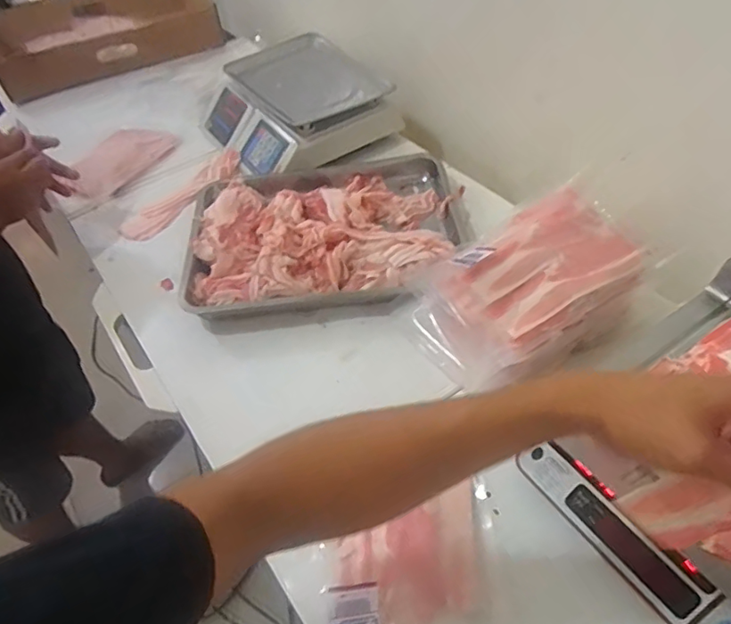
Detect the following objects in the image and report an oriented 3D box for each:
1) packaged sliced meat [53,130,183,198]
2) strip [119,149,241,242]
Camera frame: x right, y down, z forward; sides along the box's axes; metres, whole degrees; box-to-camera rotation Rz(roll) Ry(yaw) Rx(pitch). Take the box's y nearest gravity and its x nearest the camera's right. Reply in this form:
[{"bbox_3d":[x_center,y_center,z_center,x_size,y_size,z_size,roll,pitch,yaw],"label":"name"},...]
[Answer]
[{"bbox_3d":[-0.532,-0.329,1.151,0.163,0.032,0.224,20,51,20],"label":"packaged sliced meat"},{"bbox_3d":[-0.357,-0.231,1.061,0.087,0.026,0.281,26,61,30],"label":"strip"}]

